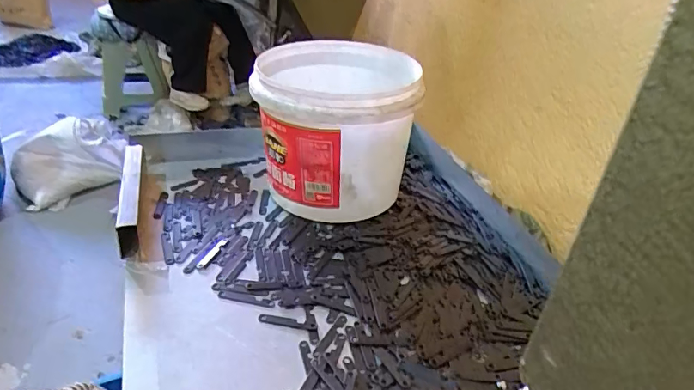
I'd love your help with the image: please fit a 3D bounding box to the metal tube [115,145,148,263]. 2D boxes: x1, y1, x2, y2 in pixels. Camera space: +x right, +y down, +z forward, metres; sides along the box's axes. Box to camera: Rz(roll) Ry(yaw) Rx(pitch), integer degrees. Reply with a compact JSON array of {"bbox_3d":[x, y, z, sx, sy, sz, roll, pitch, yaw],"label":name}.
[{"bbox_3d":[-0.225,0.001,0.519,0.021,0.051,0.164,-7,34,-17],"label":"metal tube"}]

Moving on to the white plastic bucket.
[{"bbox_3d":[-0.018,-0.075,0.574,0.178,0.156,0.192,5,31,-3],"label":"white plastic bucket"}]

